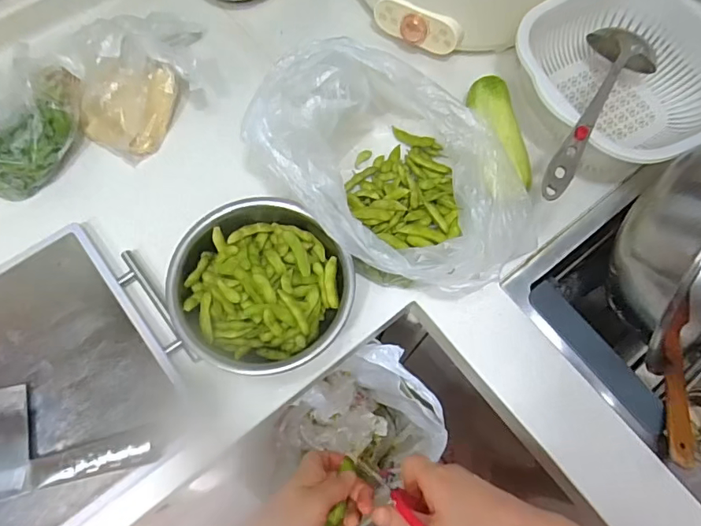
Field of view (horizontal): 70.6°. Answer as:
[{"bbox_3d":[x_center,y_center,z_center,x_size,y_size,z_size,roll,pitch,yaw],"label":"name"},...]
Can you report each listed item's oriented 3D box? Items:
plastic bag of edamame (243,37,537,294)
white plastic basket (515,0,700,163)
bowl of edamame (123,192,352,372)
[{"bbox_3d":[0.048,-0.098,0.542,0.217,0.130,0.302,-37,74,-16],"label":"plastic bag of edamame"},{"bbox_3d":[0.331,-0.221,0.612,0.255,0.092,0.236,-28,72,-13],"label":"white plastic basket"},{"bbox_3d":[-0.105,0.031,0.514,0.193,0.075,0.183,1,68,-2],"label":"bowl of edamame"}]

